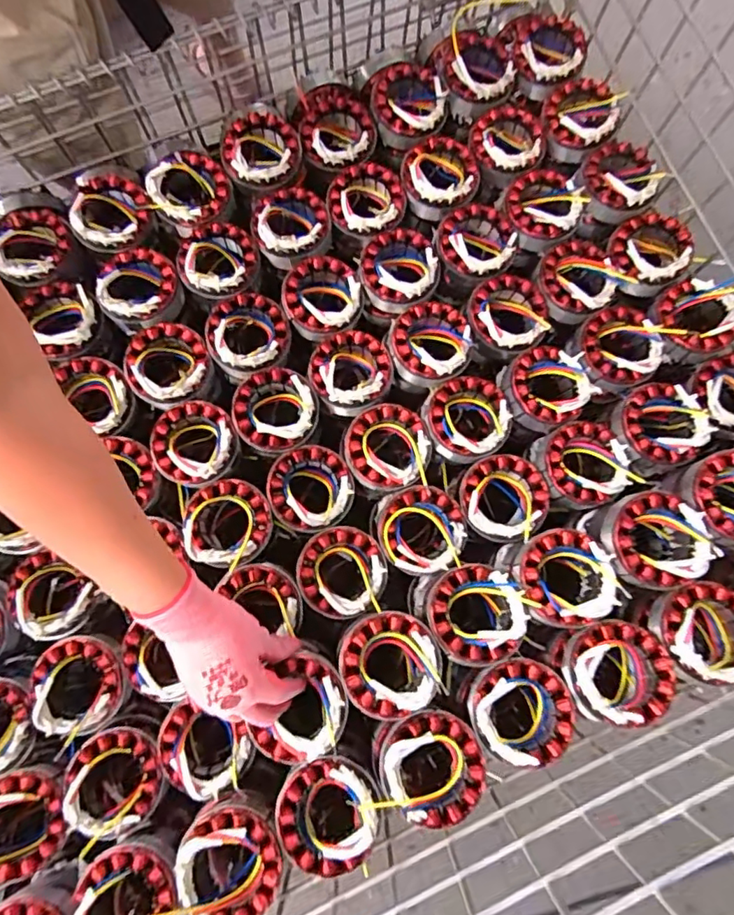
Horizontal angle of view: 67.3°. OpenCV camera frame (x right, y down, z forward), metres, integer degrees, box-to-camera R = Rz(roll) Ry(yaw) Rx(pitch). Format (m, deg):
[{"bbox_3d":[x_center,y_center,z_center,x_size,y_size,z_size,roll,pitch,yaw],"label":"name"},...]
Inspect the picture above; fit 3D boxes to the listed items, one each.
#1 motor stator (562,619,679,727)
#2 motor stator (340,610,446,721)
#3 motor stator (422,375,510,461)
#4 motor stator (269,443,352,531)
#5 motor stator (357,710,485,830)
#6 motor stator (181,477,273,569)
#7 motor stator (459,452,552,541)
[{"bbox_3d":[0.219,0.185,0.482,0.085,0.053,0.079,-3,80,0],"label":"motor stator"},{"bbox_3d":[0.021,0.181,0.487,0.083,0.051,0.085,0,79,0],"label":"motor stator"},{"bbox_3d":[0.104,-0.041,0.576,0.082,0.051,0.086,0,79,0],"label":"motor stator"},{"bbox_3d":[-0.058,0.034,0.570,0.083,0.046,0.085,0,79,0],"label":"motor stator"},{"bbox_3d":[0.053,0.262,0.477,0.090,0.059,0.086,21,80,4],"label":"motor stator"},{"bbox_3d":[-0.140,0.065,0.551,0.083,0.030,0.087,0,79,0],"label":"motor stator"},{"bbox_3d":[0.139,0.041,0.560,0.085,0.042,0.085,0,79,0],"label":"motor stator"}]

